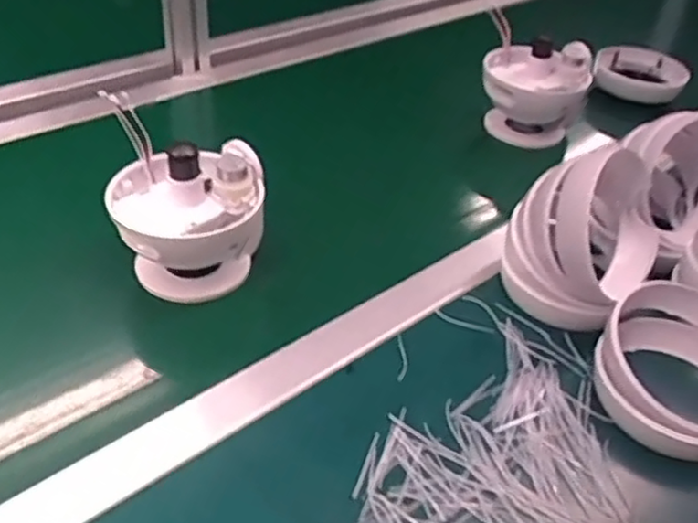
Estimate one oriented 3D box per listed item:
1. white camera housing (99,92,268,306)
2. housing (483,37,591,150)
[{"bbox_3d":[-0.126,-0.035,0.554,0.113,0.107,0.105,1,39,-7],"label":"white camera housing"},{"bbox_3d":[0.214,-0.192,0.827,0.118,0.116,0.101,14,40,10],"label":"housing"}]

